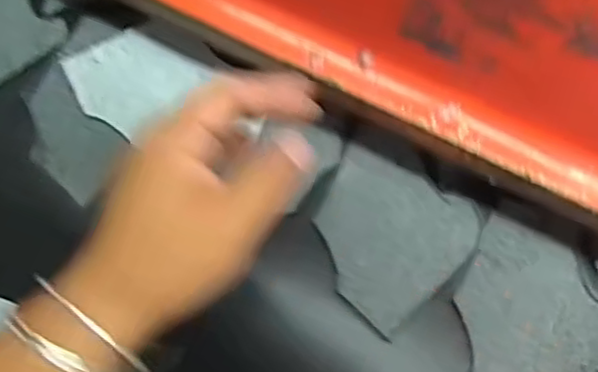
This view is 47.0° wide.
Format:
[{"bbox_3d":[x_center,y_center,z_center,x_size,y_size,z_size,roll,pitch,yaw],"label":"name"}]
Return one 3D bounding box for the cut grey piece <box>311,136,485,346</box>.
[{"bbox_3d":[0.057,0.035,0.433,0.097,0.004,0.101,28,69,3],"label":"cut grey piece"}]

